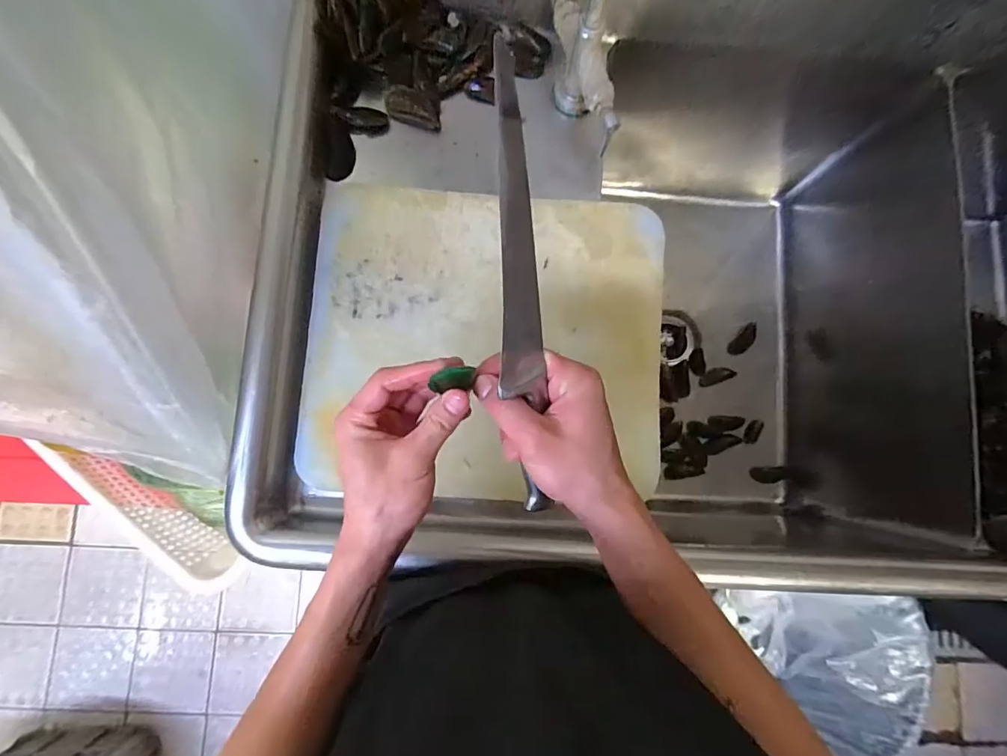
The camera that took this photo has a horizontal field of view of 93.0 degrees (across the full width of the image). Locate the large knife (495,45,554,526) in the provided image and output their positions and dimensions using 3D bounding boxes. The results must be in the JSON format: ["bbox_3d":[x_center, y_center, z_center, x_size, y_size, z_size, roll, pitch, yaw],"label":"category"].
[{"bbox_3d":[0.012,-0.031,0.308,0.029,0.025,0.302,-7,117,-4],"label":"large knife"}]

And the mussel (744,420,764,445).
[{"bbox_3d":[0.473,0.102,0.905,0.024,0.023,0.046,29,82,1],"label":"mussel"}]

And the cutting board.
[{"bbox_3d":[-0.019,-0.041,0.538,0.386,0.029,0.339,4,82,-3],"label":"cutting board"}]

